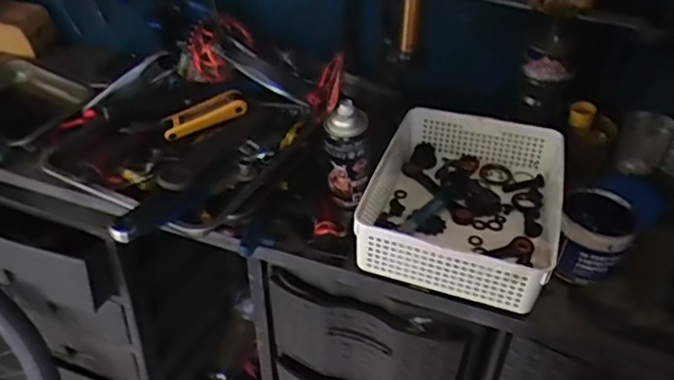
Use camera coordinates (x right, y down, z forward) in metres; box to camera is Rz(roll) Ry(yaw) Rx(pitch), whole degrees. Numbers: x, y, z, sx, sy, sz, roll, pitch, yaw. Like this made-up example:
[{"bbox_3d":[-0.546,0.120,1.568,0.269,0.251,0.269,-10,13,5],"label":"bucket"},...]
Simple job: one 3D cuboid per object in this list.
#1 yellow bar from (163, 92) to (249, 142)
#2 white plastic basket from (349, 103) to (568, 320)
[{"bbox_3d":[-0.204,-0.115,0.892,0.127,0.028,0.041,-25,44,-11],"label":"yellow bar"},{"bbox_3d":[0.186,0.011,0.830,0.257,0.089,0.331,13,42,13],"label":"white plastic basket"}]

